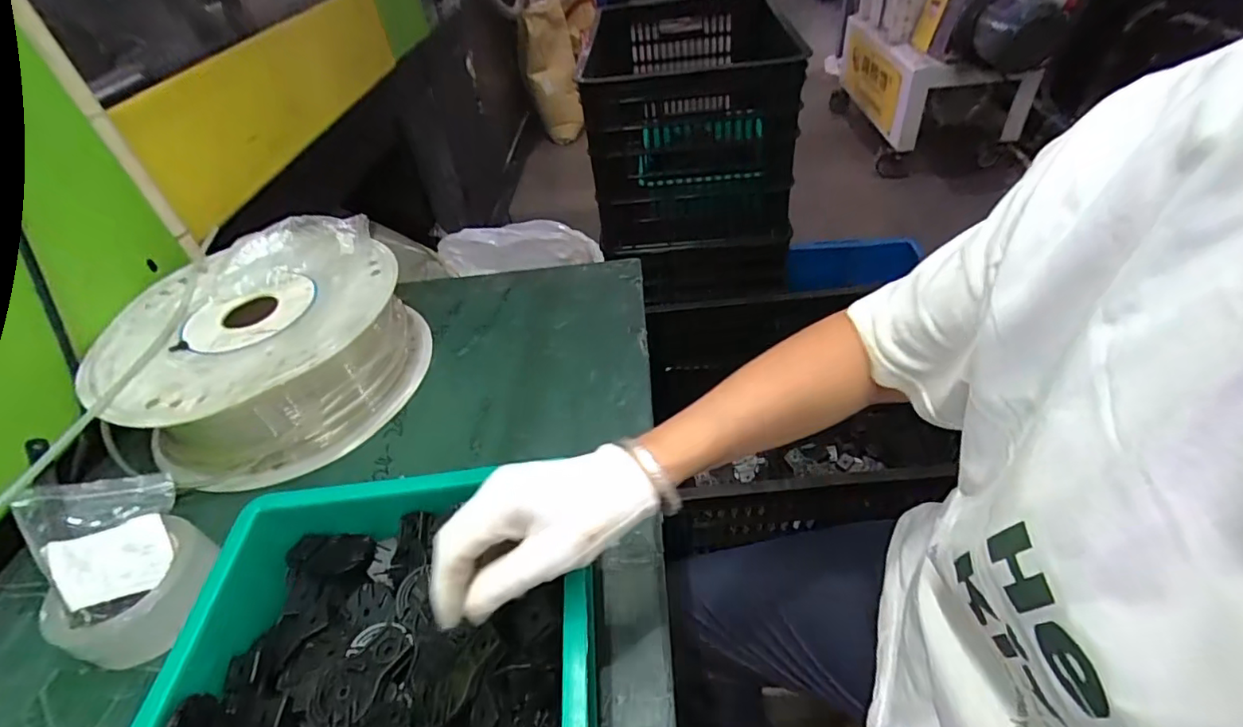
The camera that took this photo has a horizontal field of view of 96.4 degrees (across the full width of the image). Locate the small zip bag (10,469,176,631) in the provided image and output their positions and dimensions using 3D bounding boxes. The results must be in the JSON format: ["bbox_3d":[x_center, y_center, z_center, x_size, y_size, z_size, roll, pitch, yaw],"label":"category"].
[{"bbox_3d":[-0.422,0.145,0.452,0.092,0.020,0.127,-1,41,-44],"label":"small zip bag"}]

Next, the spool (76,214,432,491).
[{"bbox_3d":[-0.380,-0.023,0.614,0.292,0.142,0.267,-5,43,4],"label":"spool"}]

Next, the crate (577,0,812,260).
[{"bbox_3d":[0.144,-0.502,1.146,0.363,0.324,0.566,-1,43,8],"label":"crate"}]

